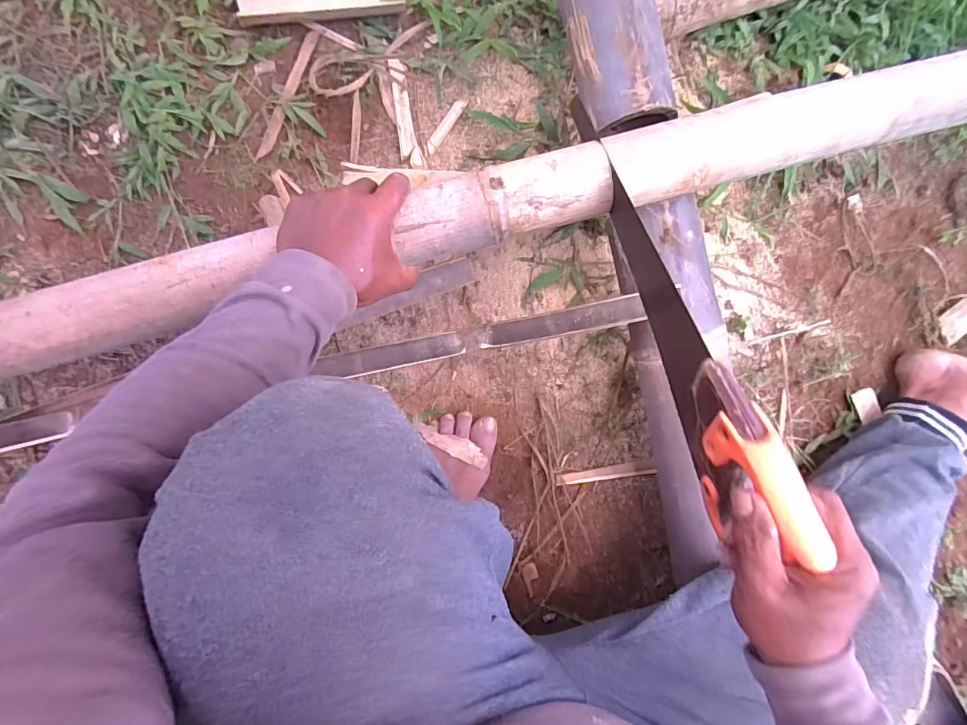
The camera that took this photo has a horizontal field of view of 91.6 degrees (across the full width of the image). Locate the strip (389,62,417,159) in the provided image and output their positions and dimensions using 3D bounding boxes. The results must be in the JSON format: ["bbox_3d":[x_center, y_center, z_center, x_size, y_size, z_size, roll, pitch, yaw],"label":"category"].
[{"bbox_3d":[-0.102,-0.324,0.602,0.021,0.008,0.127,-8,88,-6],"label":"strip"}]

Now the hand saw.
[{"bbox_3d":[0.149,-0.046,0.403,0.026,0.094,0.408,-12,65,-6],"label":"hand saw"}]

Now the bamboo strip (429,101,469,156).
[{"bbox_3d":[-0.049,-0.309,0.612,0.015,0.006,0.086,33,85,-3],"label":"bamboo strip"}]

